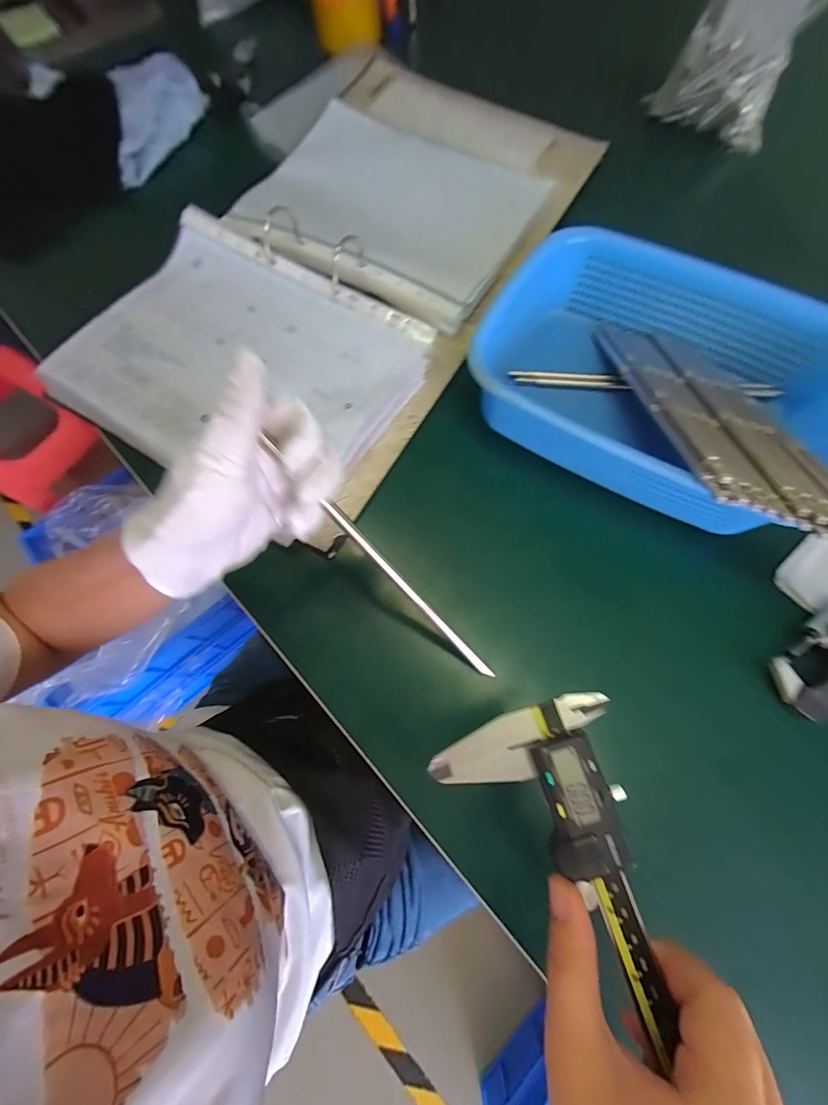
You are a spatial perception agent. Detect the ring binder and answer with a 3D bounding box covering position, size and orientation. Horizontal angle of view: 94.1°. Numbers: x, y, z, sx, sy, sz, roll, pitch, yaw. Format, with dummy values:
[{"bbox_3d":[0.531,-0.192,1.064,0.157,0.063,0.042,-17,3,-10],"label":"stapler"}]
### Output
[{"bbox_3d":[-0.074,-0.301,0.406,0.312,0.058,0.552,29,75,10],"label":"ring binder"}]

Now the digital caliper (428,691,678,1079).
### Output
[{"bbox_3d":[0.111,0.247,0.151,0.089,0.018,0.361,-19,74,-5],"label":"digital caliper"}]

